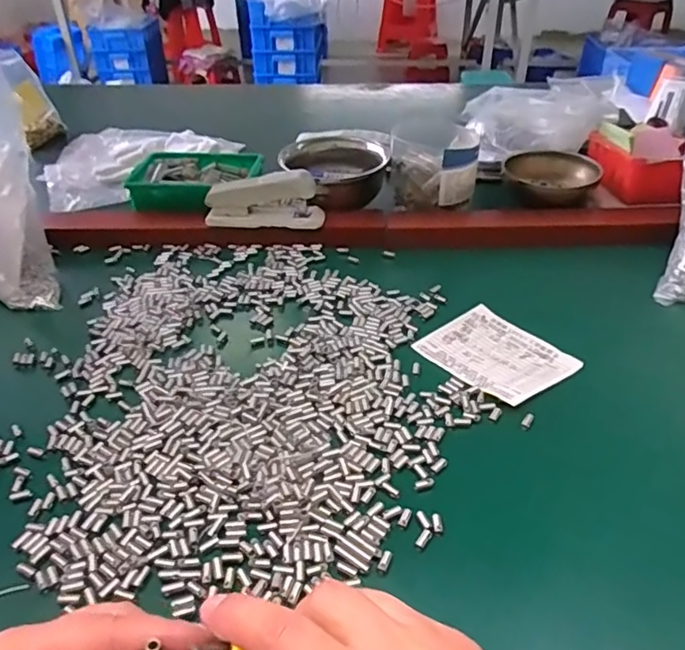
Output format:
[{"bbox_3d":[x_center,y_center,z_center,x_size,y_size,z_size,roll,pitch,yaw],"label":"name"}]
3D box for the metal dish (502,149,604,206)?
[{"bbox_3d":[0.244,-0.174,0.694,0.107,0.032,0.086,10,40,15],"label":"metal dish"}]

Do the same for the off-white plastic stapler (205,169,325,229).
[{"bbox_3d":[-0.083,-0.128,0.632,0.122,0.074,0.022,-2,37,0],"label":"off-white plastic stapler"}]

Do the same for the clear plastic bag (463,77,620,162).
[{"bbox_3d":[0.246,-0.255,0.753,0.171,0.083,0.076,-1,37,24],"label":"clear plastic bag"}]

